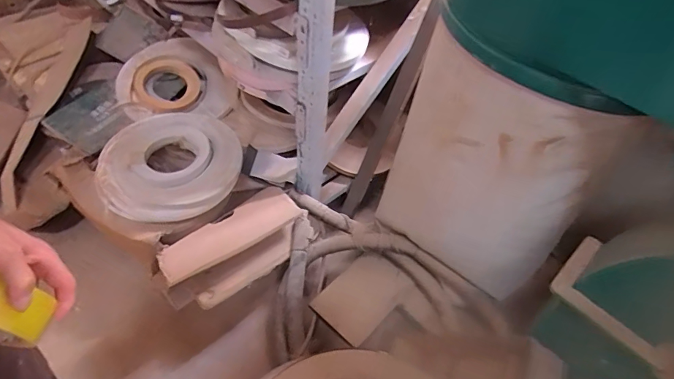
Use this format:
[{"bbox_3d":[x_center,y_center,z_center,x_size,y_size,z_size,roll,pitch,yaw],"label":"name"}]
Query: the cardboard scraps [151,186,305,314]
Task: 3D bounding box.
[{"bbox_3d":[-0.275,0.153,1.130,0.405,0.141,0.169,-31,59,-28],"label":"cardboard scraps"}]

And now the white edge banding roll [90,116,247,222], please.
[{"bbox_3d":[-0.455,-0.078,1.126,0.376,0.076,0.340,9,62,3],"label":"white edge banding roll"}]

